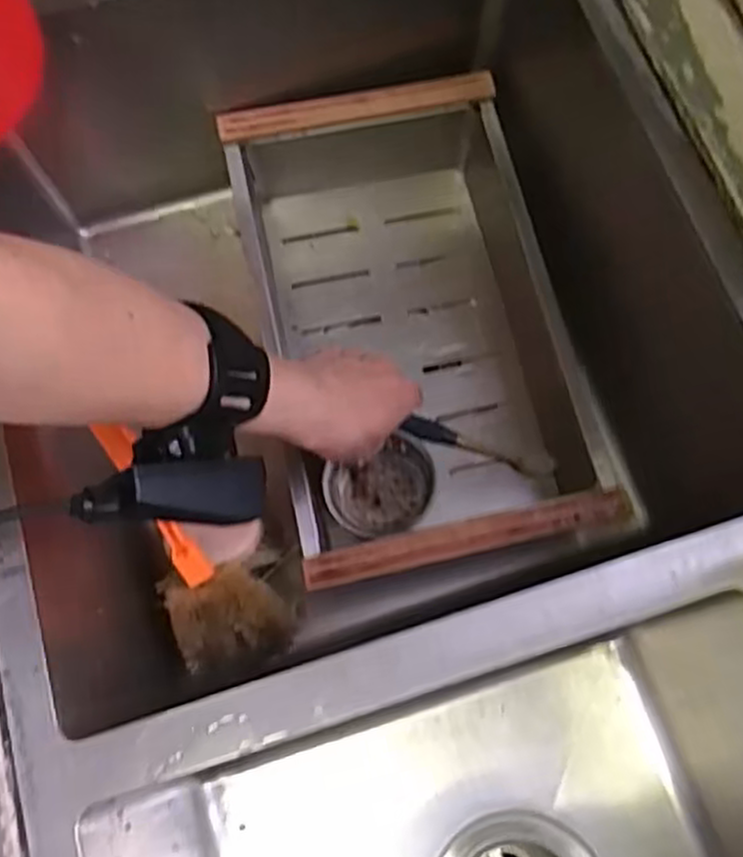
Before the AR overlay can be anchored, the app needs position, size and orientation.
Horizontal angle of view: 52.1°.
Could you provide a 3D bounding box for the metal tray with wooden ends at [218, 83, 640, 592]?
[{"bbox_3d":[0.028,-0.072,0.539,0.199,0.084,0.334,-13,73,-3],"label":"metal tray with wooden ends"}]

